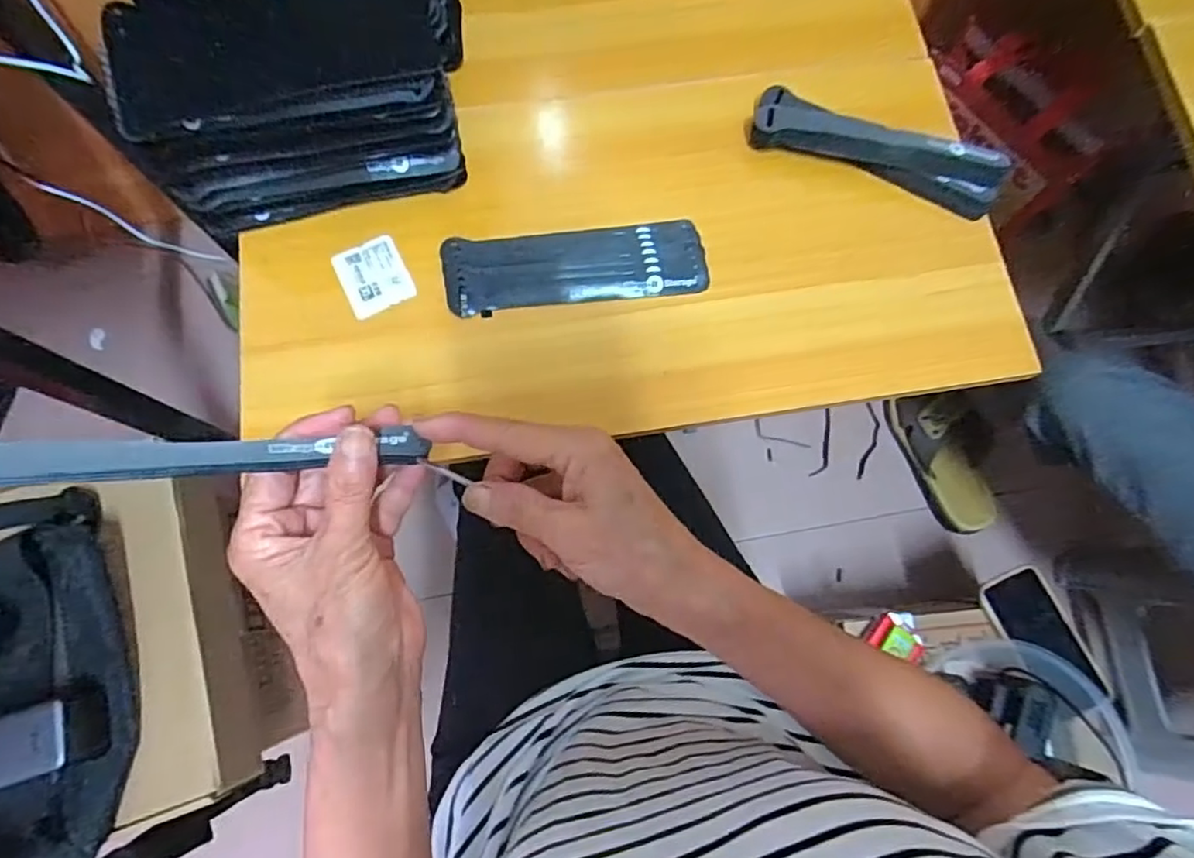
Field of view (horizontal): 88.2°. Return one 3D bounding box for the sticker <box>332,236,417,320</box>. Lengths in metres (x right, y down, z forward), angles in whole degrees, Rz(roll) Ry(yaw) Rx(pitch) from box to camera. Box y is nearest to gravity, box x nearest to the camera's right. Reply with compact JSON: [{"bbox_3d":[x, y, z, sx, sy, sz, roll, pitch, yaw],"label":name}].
[{"bbox_3d":[-0.171,-0.118,0.473,0.049,0.004,0.058,-27,79,-8],"label":"sticker"}]

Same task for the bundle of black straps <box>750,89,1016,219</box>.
[{"bbox_3d":[0.225,-0.224,0.487,0.202,0.027,0.038,21,77,3],"label":"bundle of black straps"}]

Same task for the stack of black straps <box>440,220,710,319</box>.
[{"bbox_3d":[-0.017,-0.127,0.478,0.200,0.006,0.065,-7,77,-4],"label":"stack of black straps"}]

